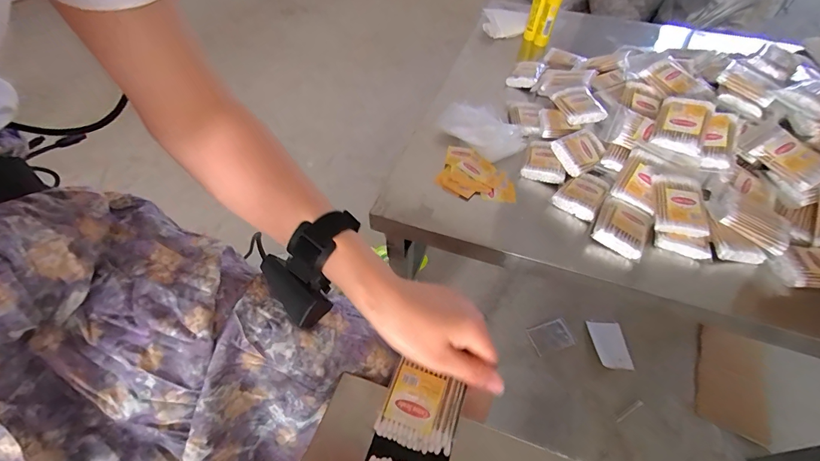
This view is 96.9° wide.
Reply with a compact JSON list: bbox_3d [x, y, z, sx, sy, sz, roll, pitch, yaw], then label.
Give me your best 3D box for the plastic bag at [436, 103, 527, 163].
[{"bbox_3d":[0.107,-0.159,0.547,0.089,0.020,0.129,-30,57,-23],"label":"plastic bag"}]

